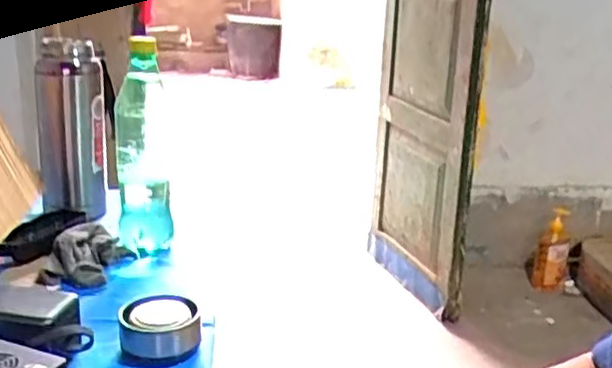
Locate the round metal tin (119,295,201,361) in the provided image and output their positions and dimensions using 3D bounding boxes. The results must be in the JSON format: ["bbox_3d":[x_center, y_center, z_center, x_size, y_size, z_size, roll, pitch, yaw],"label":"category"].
[{"bbox_3d":[-0.127,0.126,0.599,0.064,0.037,0.068,3,17,-1],"label":"round metal tin"}]

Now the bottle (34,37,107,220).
[{"bbox_3d":[-0.309,-0.070,0.916,0.086,0.231,0.076,-3,18,-19],"label":"bottle"}]

